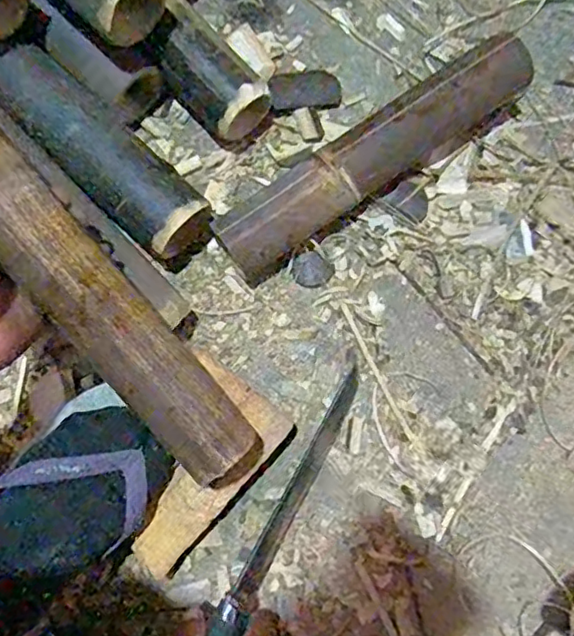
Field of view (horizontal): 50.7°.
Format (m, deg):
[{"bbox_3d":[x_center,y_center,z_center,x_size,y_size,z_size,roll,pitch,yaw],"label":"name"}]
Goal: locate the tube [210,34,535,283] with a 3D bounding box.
[{"bbox_3d":[0.080,-0.150,0.556,0.327,0.070,0.062,-35,84,-7],"label":"tube"}]

